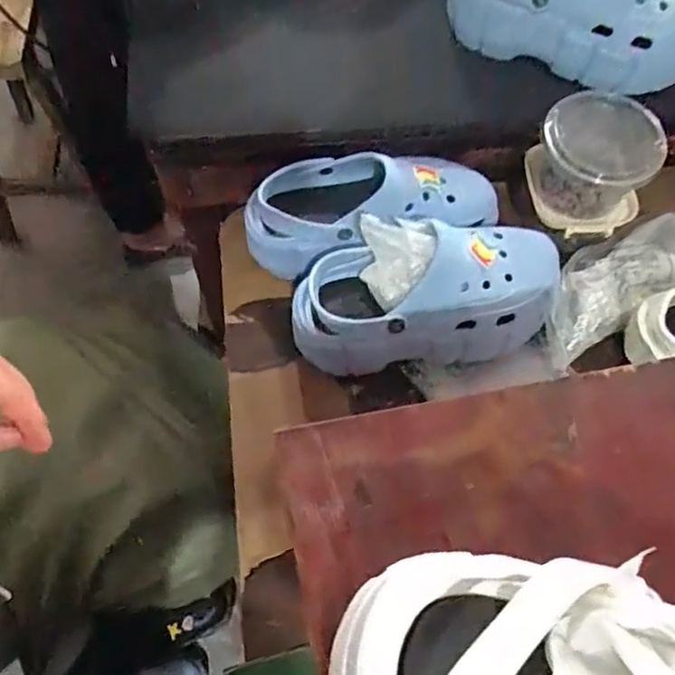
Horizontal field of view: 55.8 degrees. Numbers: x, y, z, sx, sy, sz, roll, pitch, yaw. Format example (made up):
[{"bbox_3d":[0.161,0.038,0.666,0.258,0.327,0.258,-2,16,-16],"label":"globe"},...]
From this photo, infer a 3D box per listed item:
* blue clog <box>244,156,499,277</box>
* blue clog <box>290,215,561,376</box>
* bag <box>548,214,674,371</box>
[{"bbox_3d":[0.032,-0.139,0.658,0.247,0.084,0.099,-13,67,-9],"label":"blue clog"},{"bbox_3d":[0.087,-0.039,0.592,0.254,0.089,0.119,-7,66,-6],"label":"blue clog"},{"bbox_3d":[0.309,-0.065,0.670,0.234,0.062,0.088,-28,70,-15],"label":"bag"}]

